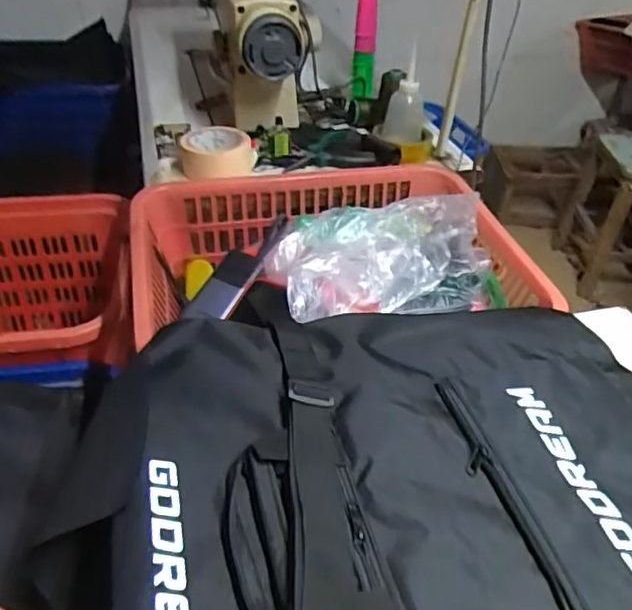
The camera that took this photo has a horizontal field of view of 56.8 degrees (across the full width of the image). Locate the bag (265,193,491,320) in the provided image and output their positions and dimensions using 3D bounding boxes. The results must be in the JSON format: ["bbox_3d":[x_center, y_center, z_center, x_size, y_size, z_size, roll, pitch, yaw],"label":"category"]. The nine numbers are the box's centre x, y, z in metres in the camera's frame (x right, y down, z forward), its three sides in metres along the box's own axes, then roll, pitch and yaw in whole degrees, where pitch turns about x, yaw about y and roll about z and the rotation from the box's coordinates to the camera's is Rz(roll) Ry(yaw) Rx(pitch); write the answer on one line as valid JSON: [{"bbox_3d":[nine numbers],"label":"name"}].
[{"bbox_3d":[0.081,-0.078,0.772,0.279,0.081,0.210,-8,40,-14],"label":"bag"}]

